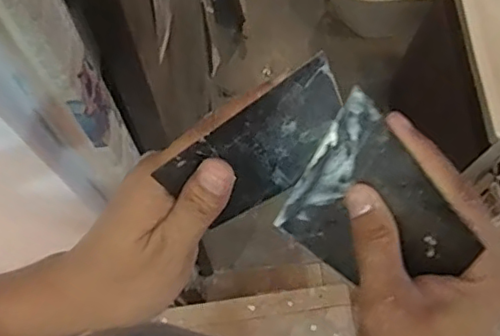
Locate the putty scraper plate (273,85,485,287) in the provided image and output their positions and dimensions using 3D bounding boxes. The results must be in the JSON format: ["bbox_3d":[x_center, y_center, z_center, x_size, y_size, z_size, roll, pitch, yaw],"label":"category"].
[{"bbox_3d":[0.066,0.027,0.327,0.007,0.102,0.096,-22,60,-41],"label":"putty scraper plate"}]

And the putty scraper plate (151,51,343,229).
[{"bbox_3d":[0.008,-0.009,0.320,0.094,0.081,0.004,-34,58,5],"label":"putty scraper plate"}]

